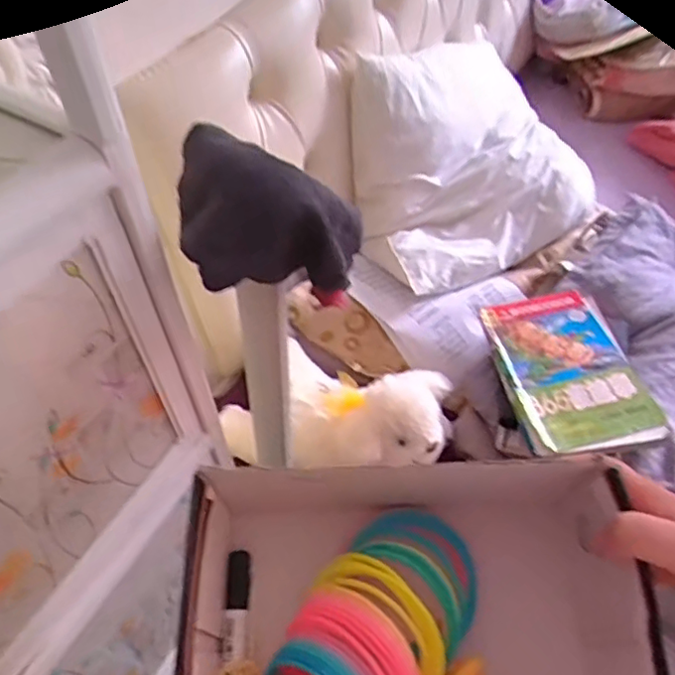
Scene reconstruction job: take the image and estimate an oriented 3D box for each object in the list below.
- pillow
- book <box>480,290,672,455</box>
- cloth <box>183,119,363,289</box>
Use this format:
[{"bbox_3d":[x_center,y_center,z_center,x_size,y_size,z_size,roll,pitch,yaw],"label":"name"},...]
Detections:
[{"bbox_3d":[0.212,-0.336,0.994,0.416,0.230,0.415,-21,55,-17],"label":"pillow"},{"bbox_3d":[0.302,0.040,0.801,0.165,0.030,0.242,-11,53,-9],"label":"book"},{"bbox_3d":[-0.045,-0.086,0.397,0.122,0.073,0.111,-12,53,-10],"label":"cloth"}]

